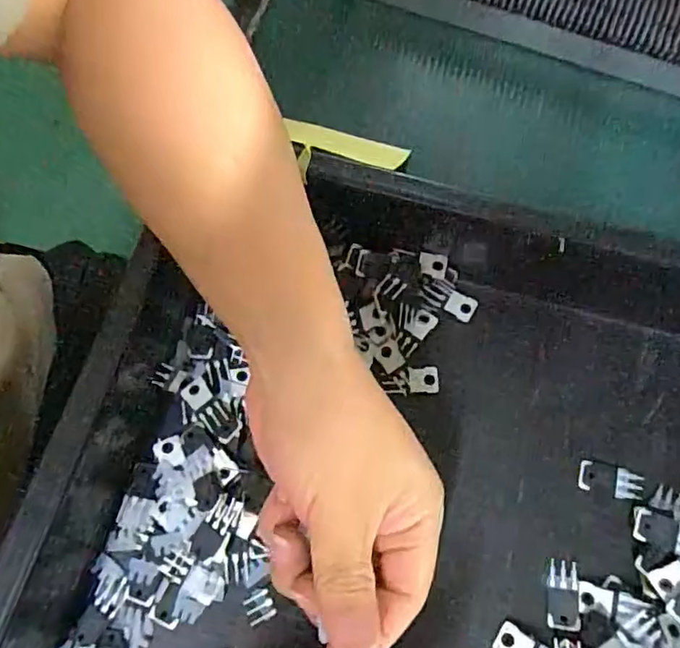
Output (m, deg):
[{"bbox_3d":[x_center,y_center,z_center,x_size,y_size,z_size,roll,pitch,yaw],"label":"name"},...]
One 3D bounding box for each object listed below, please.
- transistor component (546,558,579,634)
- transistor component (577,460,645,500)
[{"bbox_3d":[0.118,0.143,0.303,0.016,0.004,0.033,5,72,3],"label":"transistor component"},{"bbox_3d":[0.152,0.089,0.323,0.033,0.004,0.018,14,72,6],"label":"transistor component"}]

